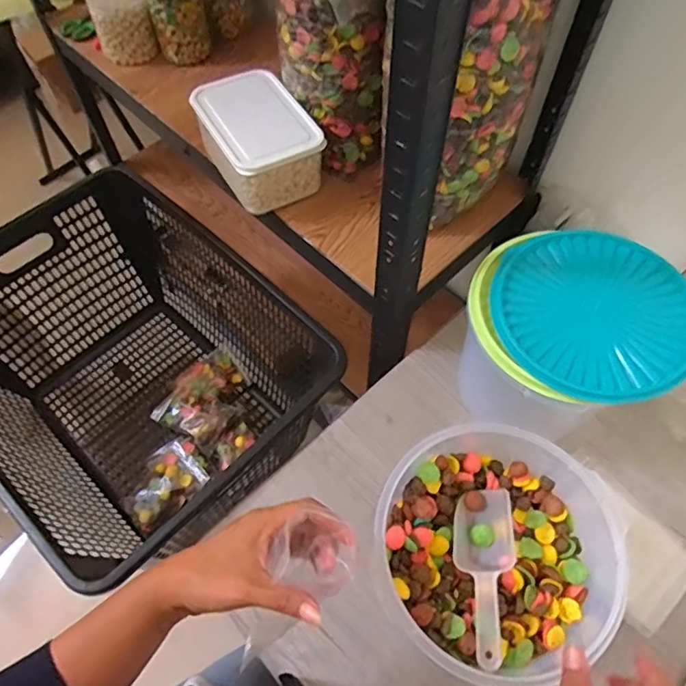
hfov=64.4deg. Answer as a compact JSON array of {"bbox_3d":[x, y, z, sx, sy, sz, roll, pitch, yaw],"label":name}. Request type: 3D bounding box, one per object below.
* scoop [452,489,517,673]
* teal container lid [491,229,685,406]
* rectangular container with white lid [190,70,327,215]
[{"bbox_3d":[0.130,0.206,0.495,0.056,0.036,0.153,8,46,5],"label":"scoop"},{"bbox_3d":[0.261,-0.039,0.567,0.196,0.026,0.202,0,62,1],"label":"teal container lid"},{"bbox_3d":[-0.117,-0.288,0.776,0.134,0.101,0.181,-26,64,-13],"label":"rectangular container with white lid"}]

